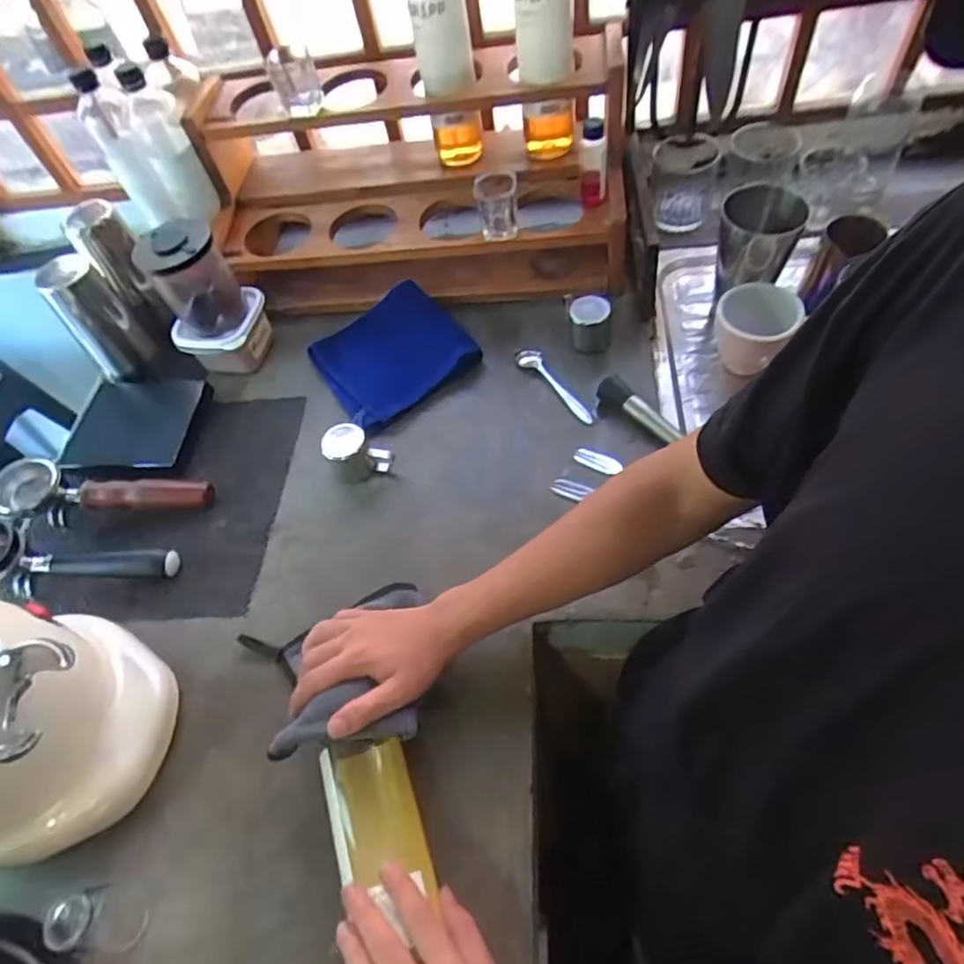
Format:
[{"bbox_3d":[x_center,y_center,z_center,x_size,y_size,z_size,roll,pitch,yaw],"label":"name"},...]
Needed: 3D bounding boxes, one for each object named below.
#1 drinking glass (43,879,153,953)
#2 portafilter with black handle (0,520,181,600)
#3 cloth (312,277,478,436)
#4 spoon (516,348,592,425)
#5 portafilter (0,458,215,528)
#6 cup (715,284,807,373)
[{"bbox_3d":[-0.292,0.332,0.464,0.052,0.055,0.045,-9,57,5],"label":"drinking glass"},{"bbox_3d":[-0.424,0.083,0.616,0.203,0.075,0.066,1,58,11],"label":"portafilter with black handle"},{"bbox_3d":[-0.112,-0.162,0.759,0.170,0.038,0.169,-33,59,-11],"label":"cloth"},{"bbox_3d":[0.085,-0.117,0.720,0.022,0.020,0.136,-33,58,-11],"label":"spoon"},{"bbox_3d":[-0.415,0.013,0.672,0.223,0.052,0.063,-3,58,8],"label":"portafilter"},{"bbox_3d":[0.301,-0.164,0.690,0.080,0.093,0.089,20,63,21],"label":"cup"}]

